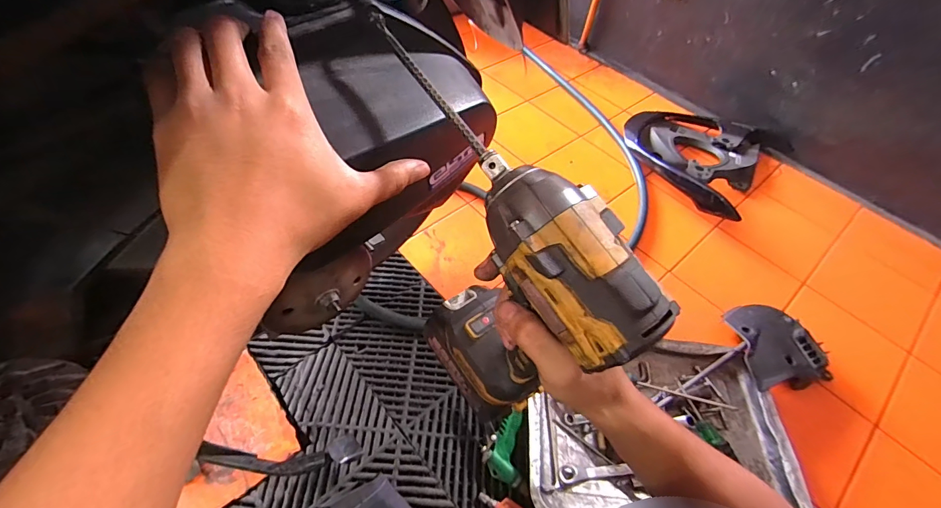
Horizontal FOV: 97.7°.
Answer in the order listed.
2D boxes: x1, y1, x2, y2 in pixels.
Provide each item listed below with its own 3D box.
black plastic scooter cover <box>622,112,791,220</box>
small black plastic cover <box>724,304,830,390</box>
[{"bbox_3d":[0.616,-0.283,1.088,0.411,0.080,0.368,-32,62,-25],"label":"black plastic scooter cover"},{"bbox_3d":[0.534,0.165,0.738,0.137,0.069,0.153,-1,54,-6],"label":"small black plastic cover"}]

